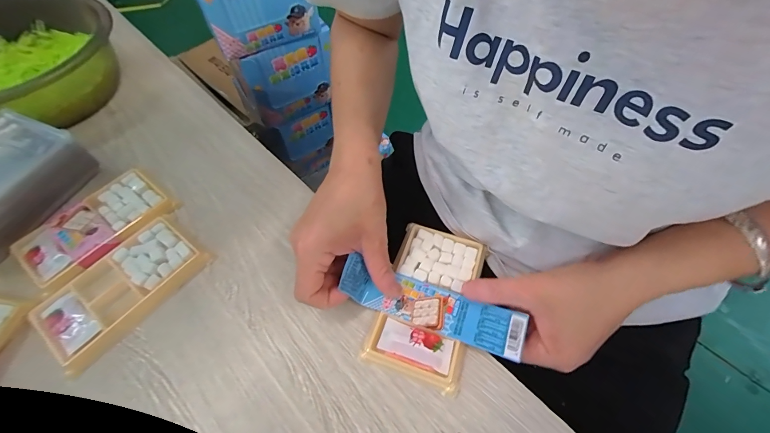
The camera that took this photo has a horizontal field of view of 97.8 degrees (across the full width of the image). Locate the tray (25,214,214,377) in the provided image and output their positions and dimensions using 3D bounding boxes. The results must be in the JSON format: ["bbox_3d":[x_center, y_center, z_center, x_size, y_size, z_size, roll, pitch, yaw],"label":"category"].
[{"bbox_3d":[-0.236,0.062,0.302,0.077,0.012,0.128,32,63,19],"label":"tray"}]

